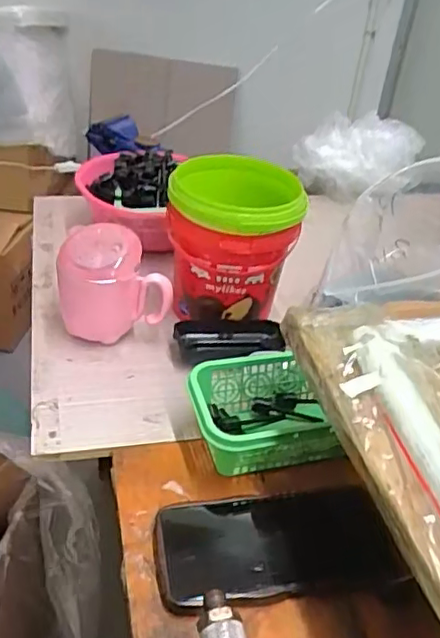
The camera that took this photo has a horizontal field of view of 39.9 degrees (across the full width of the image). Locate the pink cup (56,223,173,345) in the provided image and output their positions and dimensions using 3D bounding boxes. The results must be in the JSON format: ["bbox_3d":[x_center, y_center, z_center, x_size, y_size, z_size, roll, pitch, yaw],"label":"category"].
[{"bbox_3d":[-0.103,-0.032,0.604,0.108,0.105,0.072,3,35,-4],"label":"pink cup"}]

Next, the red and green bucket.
[{"bbox_3d":[0.011,-0.072,0.631,0.123,0.152,0.119,4,35,-3],"label":"red and green bucket"}]

